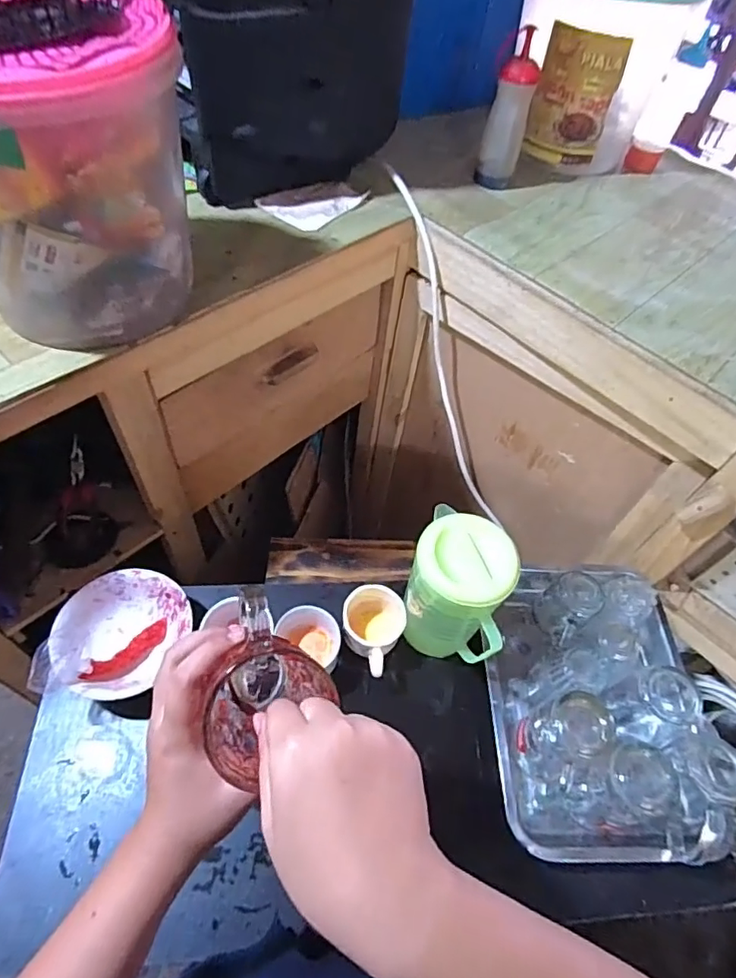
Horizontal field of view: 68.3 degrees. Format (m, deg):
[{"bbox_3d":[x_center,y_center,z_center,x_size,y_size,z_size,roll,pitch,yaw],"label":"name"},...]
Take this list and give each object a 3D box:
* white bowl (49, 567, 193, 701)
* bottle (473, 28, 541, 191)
[{"bbox_3d":[-0.304,0.179,0.671,0.137,0.076,0.149,2,56,-4],"label":"white bowl"},{"bbox_3d":[0.202,-0.533,0.778,0.055,0.184,0.049,37,59,19],"label":"bottle"}]

